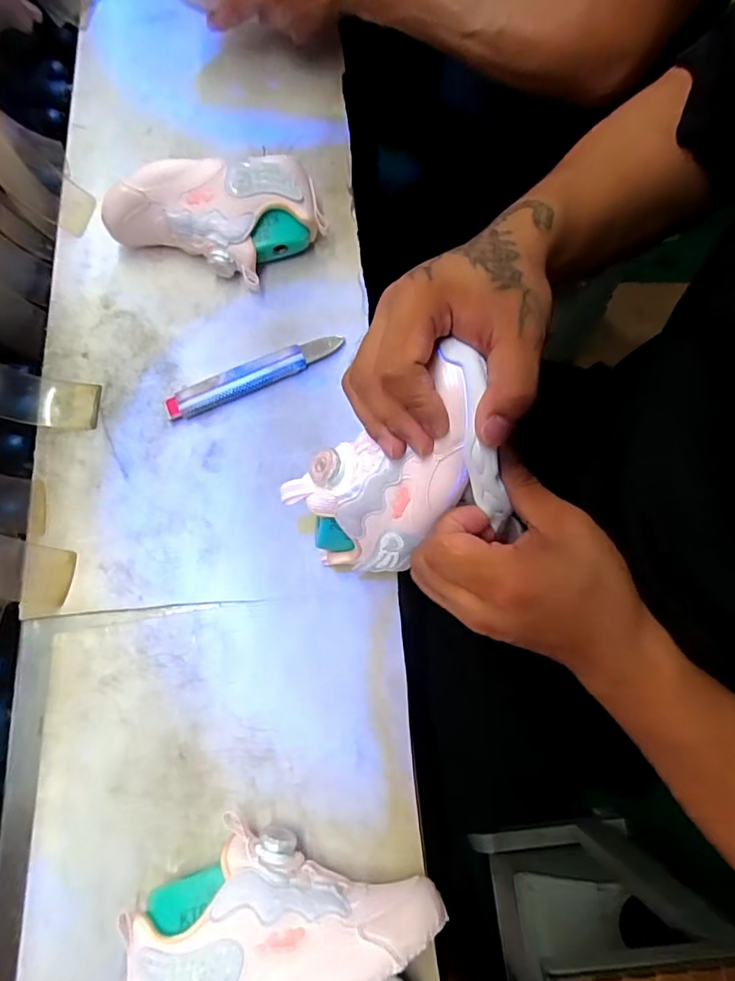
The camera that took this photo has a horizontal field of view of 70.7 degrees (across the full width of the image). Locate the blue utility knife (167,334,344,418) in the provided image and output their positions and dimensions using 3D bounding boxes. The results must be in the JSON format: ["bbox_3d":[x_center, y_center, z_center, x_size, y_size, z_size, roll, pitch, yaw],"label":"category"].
[{"bbox_3d":[-0.097,-0.101,0.453,0.160,0.014,0.028,-22,75,-8],"label":"blue utility knife"}]

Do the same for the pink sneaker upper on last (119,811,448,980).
[{"bbox_3d":[-0.053,0.249,0.319,0.185,0.071,0.086,-13,74,-5],"label":"pink sneaker upper on last"}]

